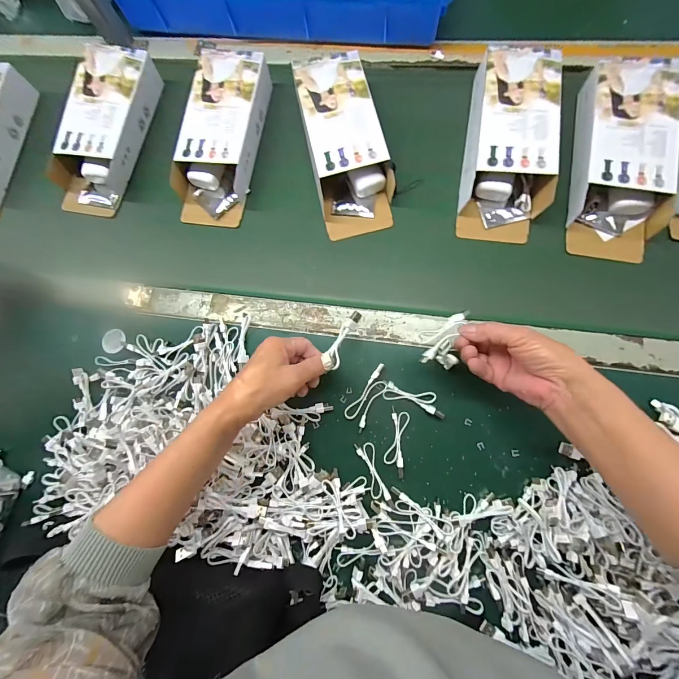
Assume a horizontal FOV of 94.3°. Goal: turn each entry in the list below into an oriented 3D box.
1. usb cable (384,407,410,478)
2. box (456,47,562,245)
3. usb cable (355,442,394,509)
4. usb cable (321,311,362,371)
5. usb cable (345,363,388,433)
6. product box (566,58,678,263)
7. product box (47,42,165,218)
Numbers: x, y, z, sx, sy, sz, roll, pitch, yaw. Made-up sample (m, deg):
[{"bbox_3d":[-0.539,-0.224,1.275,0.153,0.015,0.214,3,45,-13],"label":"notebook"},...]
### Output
[{"bbox_3d":[0.070,0.123,0.382,0.024,0.011,0.078,8,86,7],"label":"usb cable"},{"bbox_3d":[0.227,-0.263,0.425,0.110,0.057,0.250,5,78,7],"label":"box"},{"bbox_3d":[0.042,0.163,0.376,0.021,0.010,0.077,-20,83,4],"label":"usb cable"},{"bbox_3d":[0.003,0.001,0.361,0.018,0.016,0.073,26,77,7],"label":"usb cable"},{"bbox_3d":[0.036,0.070,0.391,0.029,0.011,0.082,31,89,8],"label":"usb cable"},{"bbox_3d":[0.361,-0.236,0.408,0.114,0.054,0.251,6,78,7],"label":"product box"},{"bbox_3d":[-0.366,-0.324,0.483,0.104,0.057,0.249,12,79,8],"label":"product box"}]

